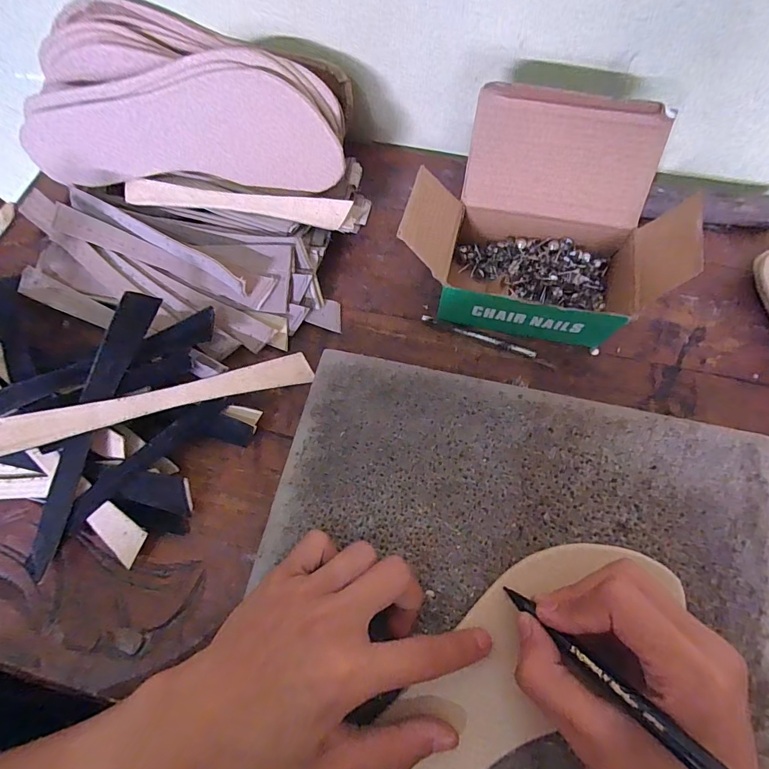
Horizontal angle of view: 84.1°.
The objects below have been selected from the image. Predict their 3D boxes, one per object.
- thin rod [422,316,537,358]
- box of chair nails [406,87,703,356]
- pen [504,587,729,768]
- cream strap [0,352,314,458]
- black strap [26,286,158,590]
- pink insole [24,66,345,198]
[{"bbox_3d":[0.068,-0.036,0.311,0.084,0.008,0.006,22,74,10],"label":"thin rod"},{"bbox_3d":[0.101,-0.108,0.282,0.162,0.082,0.122,10,73,6],"label":"box of chair nails"},{"bbox_3d":[0.103,0.130,0.172,0.010,0.146,0.008,-42,117,-13],"label":"pen"},{"bbox_3d":[-0.138,0.010,0.272,0.185,0.014,0.019,-15,71,-21],"label":"cream strap"},{"bbox_3d":[-0.186,0.030,0.268,0.022,0.025,0.188,18,85,6],"label":"black strap"},{"bbox_3d":[-0.152,-0.180,0.319,0.245,0.078,0.019,3,47,9],"label":"pink insole"}]

